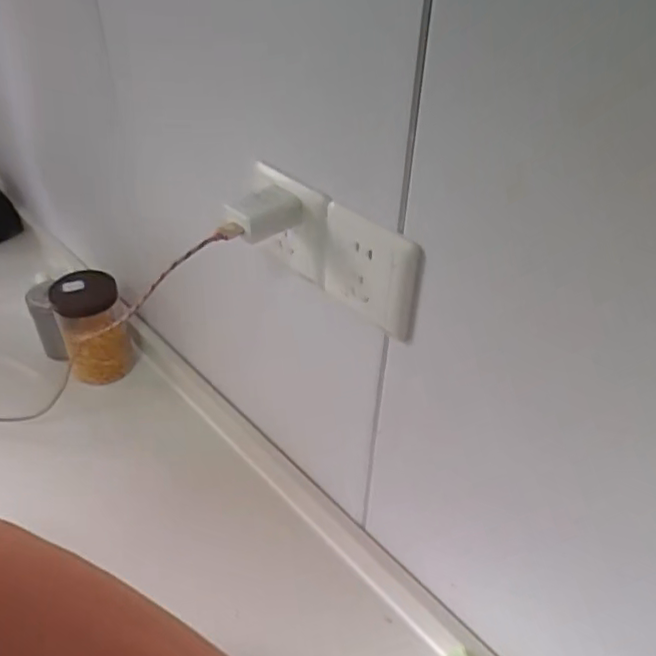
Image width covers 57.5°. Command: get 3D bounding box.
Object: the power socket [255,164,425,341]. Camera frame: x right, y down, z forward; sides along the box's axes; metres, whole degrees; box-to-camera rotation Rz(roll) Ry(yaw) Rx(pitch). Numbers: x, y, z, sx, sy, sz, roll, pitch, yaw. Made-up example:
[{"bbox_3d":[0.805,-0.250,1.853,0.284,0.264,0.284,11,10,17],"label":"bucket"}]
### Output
[{"bbox_3d":[0.005,-0.056,0.461,0.022,0.084,0.153,-32,51,-33],"label":"power socket"}]

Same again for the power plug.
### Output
[{"bbox_3d":[-0.053,-0.084,0.453,0.063,0.027,0.030,-27,48,-30],"label":"power plug"}]

